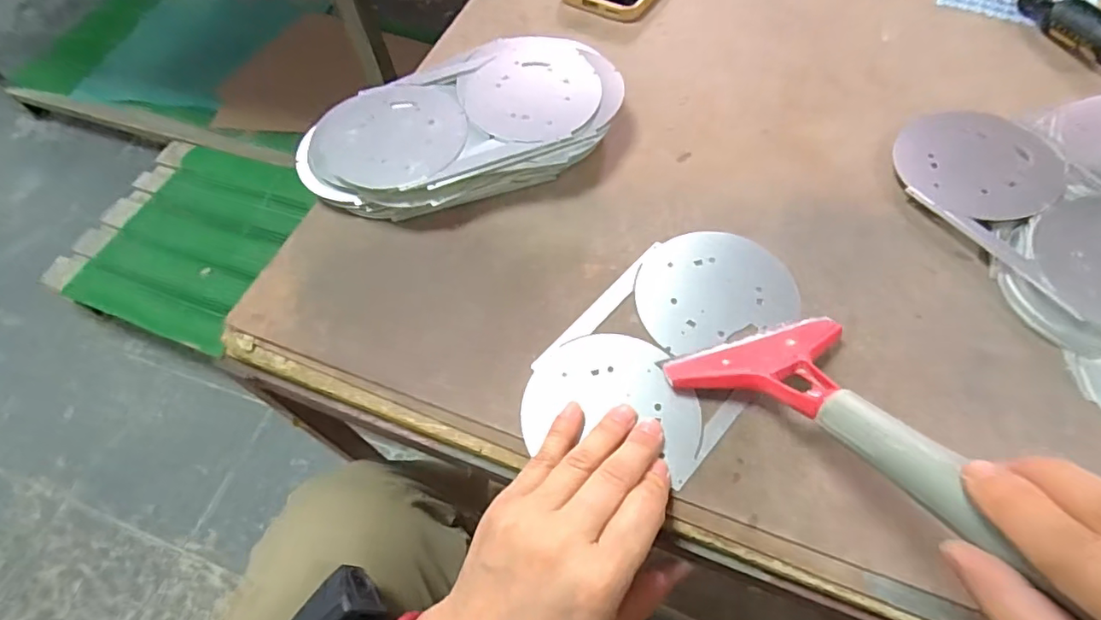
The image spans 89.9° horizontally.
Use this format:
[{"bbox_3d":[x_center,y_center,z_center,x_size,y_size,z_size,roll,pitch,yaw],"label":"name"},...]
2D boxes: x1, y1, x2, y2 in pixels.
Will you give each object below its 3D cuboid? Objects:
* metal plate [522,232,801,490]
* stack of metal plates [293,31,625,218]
[{"bbox_3d":[0.069,0.021,0.319,0.100,0.005,0.180,38,69,23],"label":"metal plate"},{"bbox_3d":[-0.063,-0.128,0.395,0.222,0.036,0.122,-19,60,-7],"label":"stack of metal plates"}]

